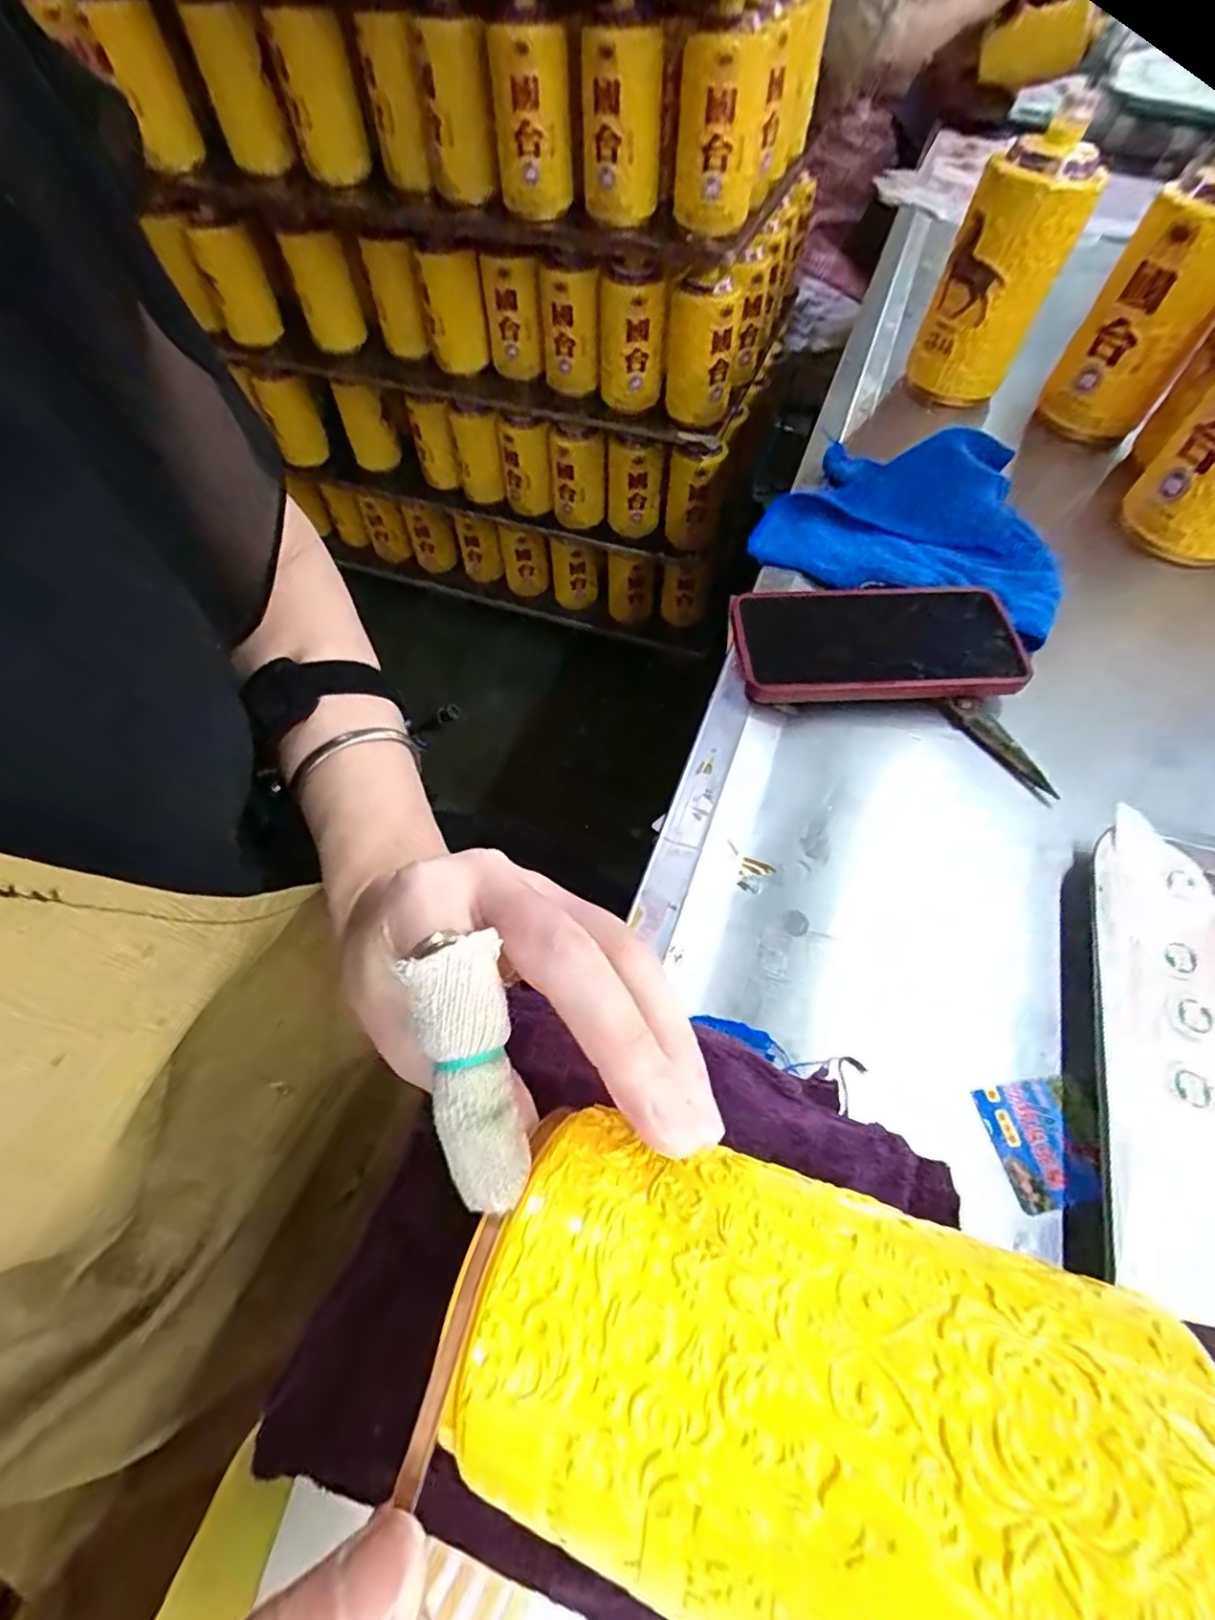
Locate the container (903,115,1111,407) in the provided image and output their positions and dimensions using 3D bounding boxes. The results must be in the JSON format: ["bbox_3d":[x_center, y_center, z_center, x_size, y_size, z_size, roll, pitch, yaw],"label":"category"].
[{"bbox_3d":[0.331,-0.453,0.532,0.084,0.149,0.105,28,61,16],"label":"container"}]

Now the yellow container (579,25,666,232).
[{"bbox_3d":[0.014,-0.732,0.681,0.085,0.134,0.082,2,58,0],"label":"yellow container"}]

